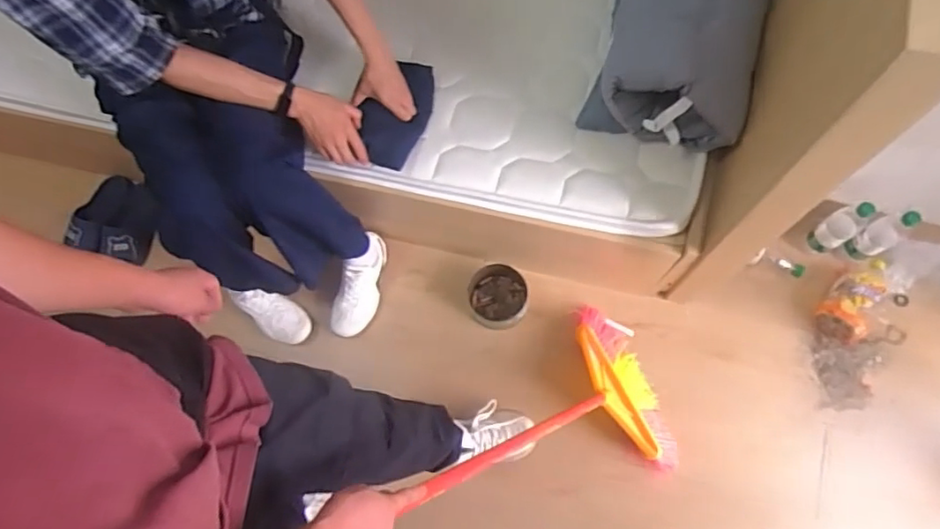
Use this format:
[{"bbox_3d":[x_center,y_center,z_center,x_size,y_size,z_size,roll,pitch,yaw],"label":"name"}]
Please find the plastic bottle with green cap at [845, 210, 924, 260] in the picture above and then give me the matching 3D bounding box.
[{"bbox_3d":[0.962,-0.068,1.347,0.070,0.235,0.071,-25,73,-5],"label":"plastic bottle with green cap"}]

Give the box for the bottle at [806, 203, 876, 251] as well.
[{"bbox_3d":[0.871,-0.086,1.344,0.070,0.222,0.069,0,76,2],"label":"bottle"}]

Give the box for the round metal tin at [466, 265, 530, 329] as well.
[{"bbox_3d":[0.070,0.082,1.425,0.147,0.067,0.151,-1,72,3],"label":"round metal tin"}]

